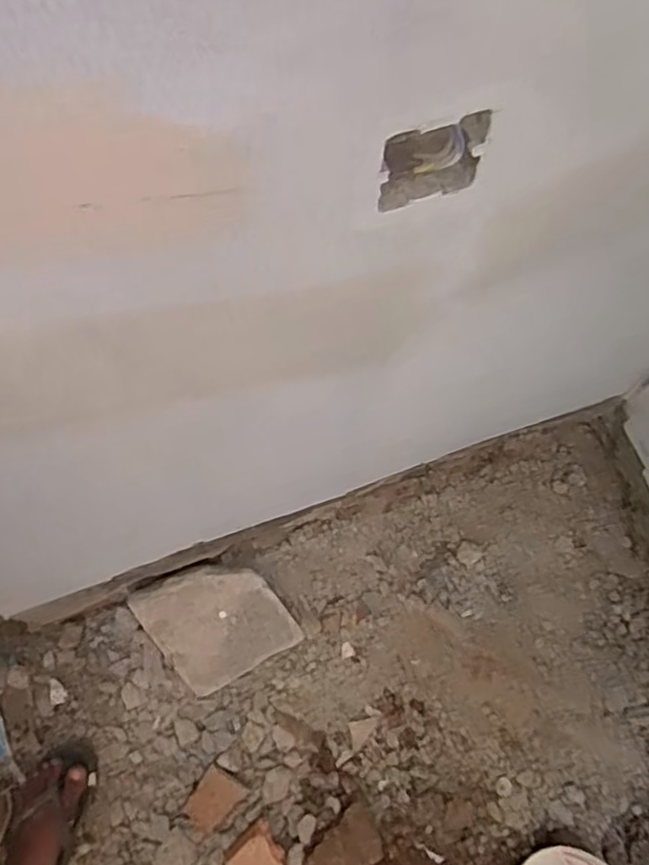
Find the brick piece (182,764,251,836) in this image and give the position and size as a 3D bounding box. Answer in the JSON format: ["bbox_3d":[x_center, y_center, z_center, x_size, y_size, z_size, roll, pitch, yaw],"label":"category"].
[{"bbox_3d":[-0.174,0.579,1.053,0.072,0.018,0.086,45,73,-13],"label":"brick piece"}]

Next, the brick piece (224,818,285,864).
[{"bbox_3d":[-0.101,0.650,1.011,0.078,0.026,0.089,-36,73,-14],"label":"brick piece"}]

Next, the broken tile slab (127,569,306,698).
[{"bbox_3d":[-0.173,0.307,1.096,0.212,0.020,0.190,-26,87,-13],"label":"broken tile slab"}]

